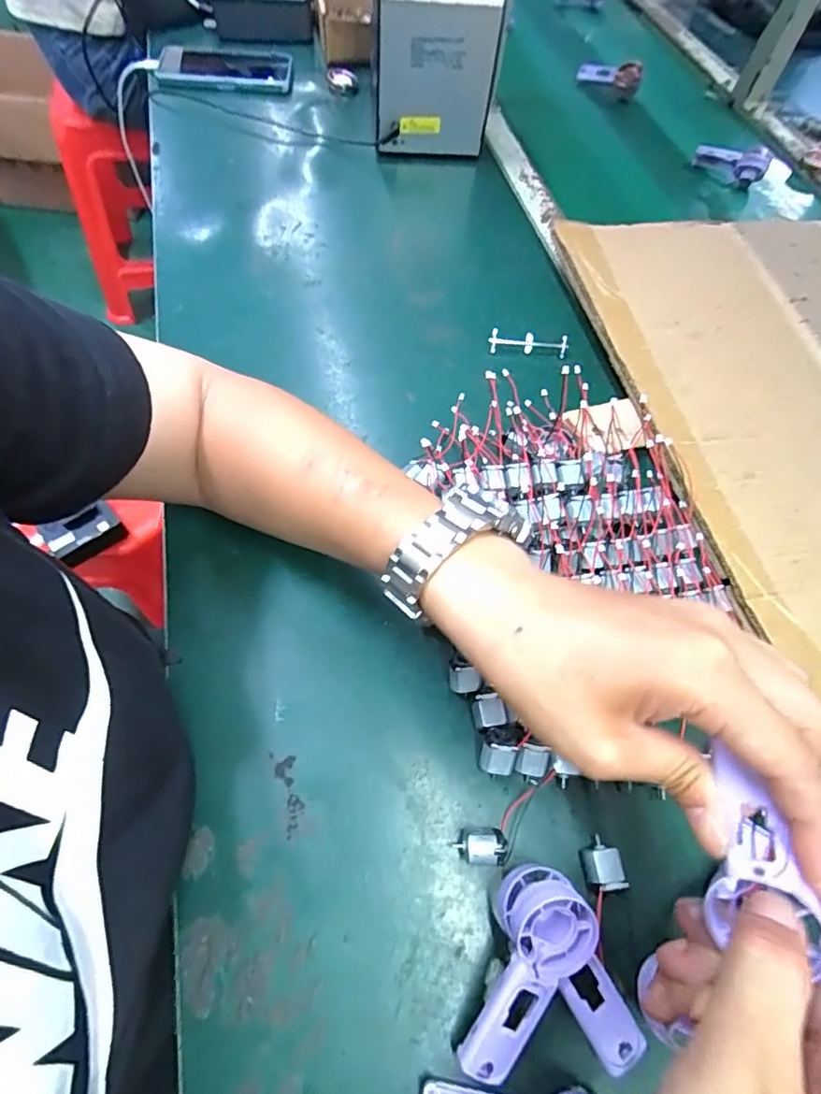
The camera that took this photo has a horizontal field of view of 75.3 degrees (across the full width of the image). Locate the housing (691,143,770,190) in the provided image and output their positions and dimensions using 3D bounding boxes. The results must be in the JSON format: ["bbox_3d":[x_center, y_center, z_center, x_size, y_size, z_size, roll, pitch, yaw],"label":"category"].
[{"bbox_3d":[0.430,-0.517,0.714,0.090,0.041,0.026,34,63,12],"label":"housing"}]

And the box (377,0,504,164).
[{"bbox_3d":[0.023,-0.550,0.598,0.126,0.147,0.147,2,61,-6],"label":"box"}]

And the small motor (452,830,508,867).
[{"bbox_3d":[0.039,0.167,0.295,0.028,0.017,0.017,6,61,-3],"label":"small motor"}]

